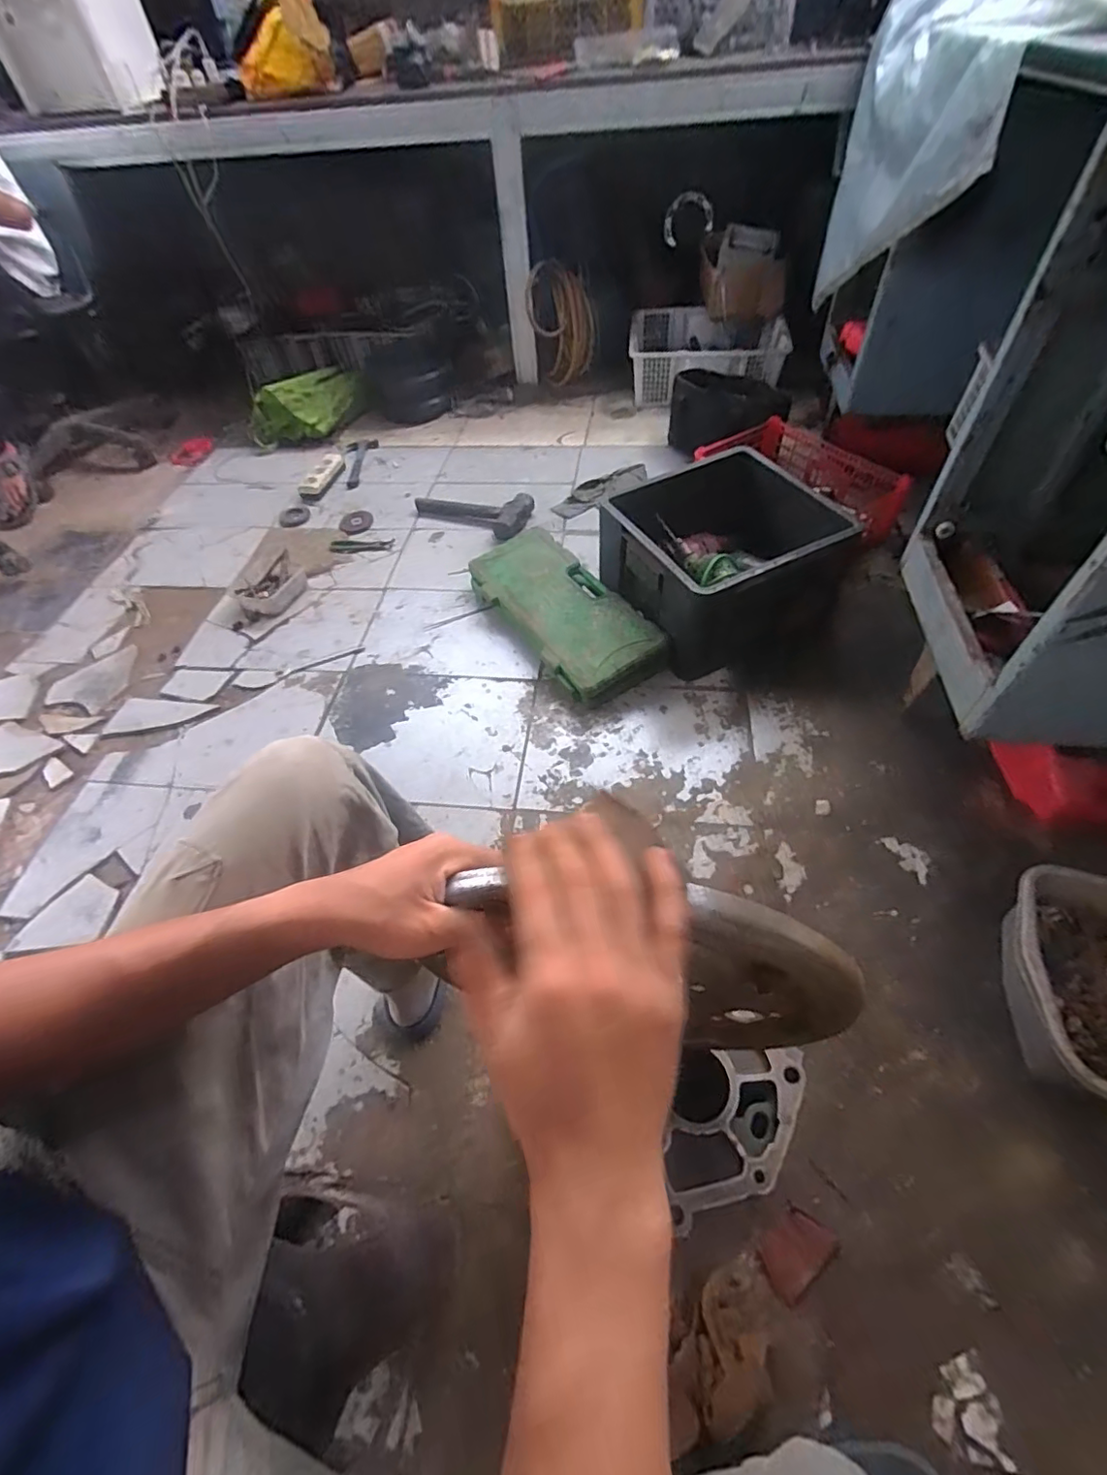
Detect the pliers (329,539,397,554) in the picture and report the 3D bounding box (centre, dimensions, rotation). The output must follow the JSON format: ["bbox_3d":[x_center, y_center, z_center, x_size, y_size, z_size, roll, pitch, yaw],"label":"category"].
[{"bbox_3d":[-0.507,-0.515,1.514,0.172,0.014,0.061,-6,52,0],"label":"pliers"}]

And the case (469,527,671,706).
[{"bbox_3d":[0.013,-0.268,1.219,0.207,0.092,0.494,-29,55,-16],"label":"case"}]

